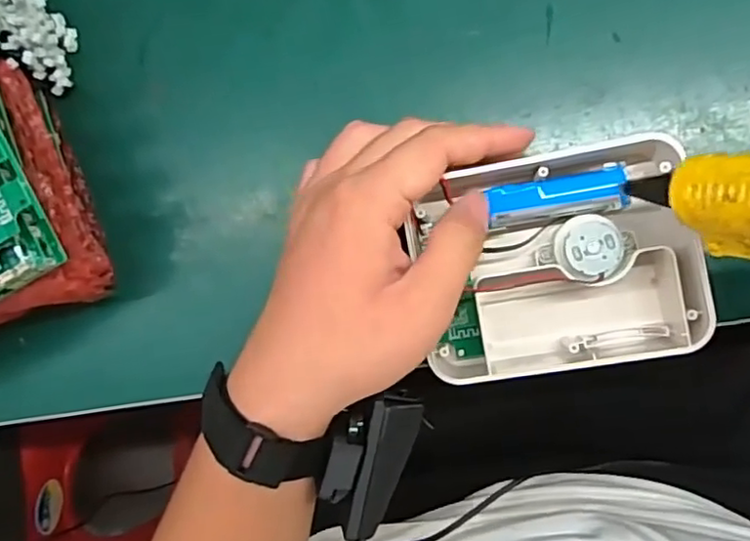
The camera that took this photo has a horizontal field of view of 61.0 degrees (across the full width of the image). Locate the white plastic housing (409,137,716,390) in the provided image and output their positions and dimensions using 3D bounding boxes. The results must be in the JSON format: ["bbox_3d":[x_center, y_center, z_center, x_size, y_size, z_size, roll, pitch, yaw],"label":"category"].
[{"bbox_3d":[0.087,-0.002,0.307,0.125,0.041,0.103,-10,89,8],"label":"white plastic housing"}]

